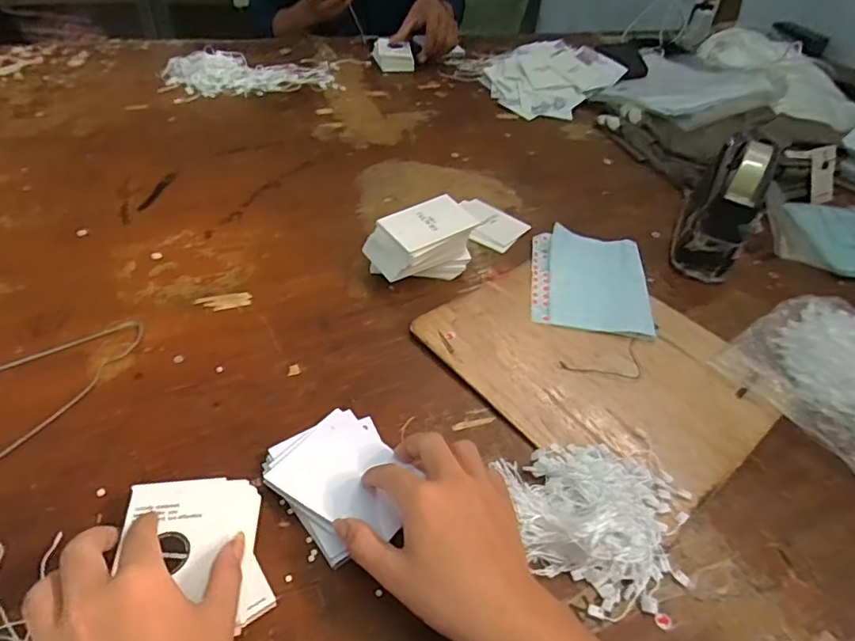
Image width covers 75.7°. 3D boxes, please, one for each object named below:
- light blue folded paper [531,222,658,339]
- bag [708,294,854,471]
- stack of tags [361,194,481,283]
[{"bbox_3d":[0.182,-0.047,0.611,0.127,0.009,0.162,8,44,3],"label":"light blue folded paper"},{"bbox_3d":[0.384,0.053,0.506,0.163,0.035,0.171,-25,52,-28],"label":"bag"},{"bbox_3d":[-0.006,-0.080,0.588,0.101,0.063,0.070,-26,52,-28],"label":"stack of tags"}]

